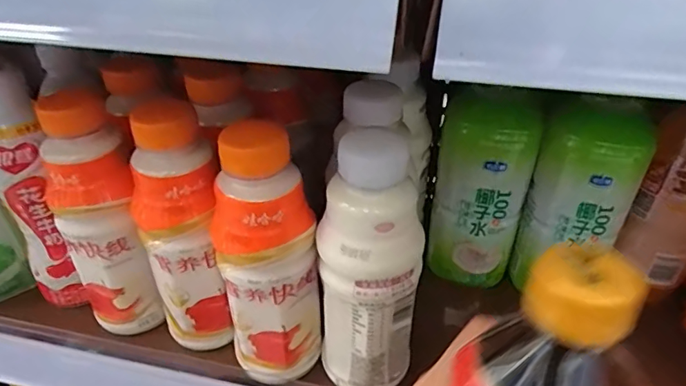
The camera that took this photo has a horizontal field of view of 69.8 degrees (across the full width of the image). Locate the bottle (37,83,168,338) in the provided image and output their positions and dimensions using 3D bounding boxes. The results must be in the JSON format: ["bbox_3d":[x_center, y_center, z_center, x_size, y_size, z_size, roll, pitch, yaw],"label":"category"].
[{"bbox_3d":[-0.178,0.021,0.362,0.054,0.189,0.060,-22,41,-27],"label":"bottle"}]

